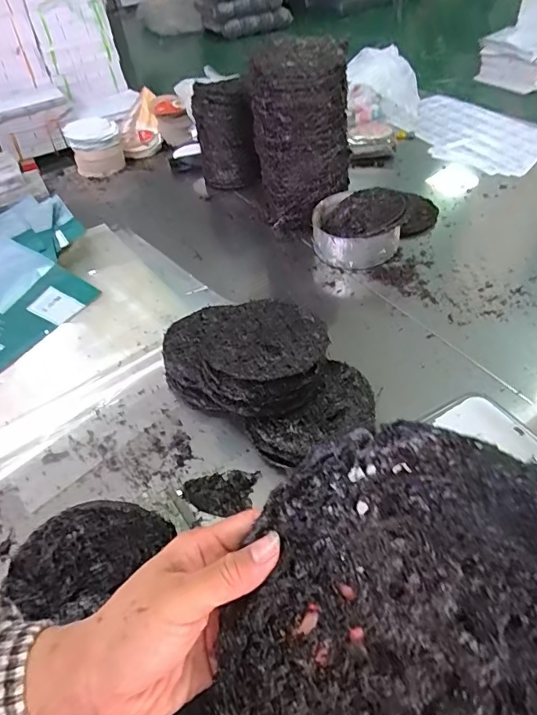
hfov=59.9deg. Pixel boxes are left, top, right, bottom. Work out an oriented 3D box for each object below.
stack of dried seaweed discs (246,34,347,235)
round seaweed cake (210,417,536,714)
[{"bbox_3d":[0.079,-0.517,1.126,0.213,0.366,0.204,-16,49,-8],"label":"stack of dried seaweed discs"},{"bbox_3d":[0.074,0.138,0.222,0.187,0.021,0.194,-4,71,13],"label":"round seaweed cake"}]

